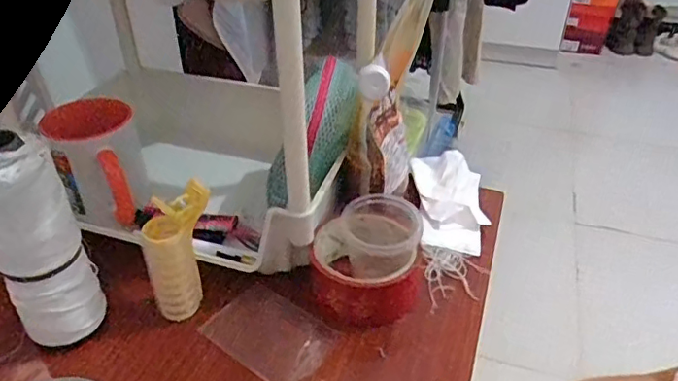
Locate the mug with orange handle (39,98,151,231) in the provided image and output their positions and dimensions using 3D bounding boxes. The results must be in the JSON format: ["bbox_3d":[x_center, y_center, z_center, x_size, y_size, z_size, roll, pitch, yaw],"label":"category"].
[{"bbox_3d":[-0.221,-0.025,0.514,0.078,0.088,0.113,-18,40,-23],"label":"mug with orange handle"}]

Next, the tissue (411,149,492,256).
[{"bbox_3d":[0.112,0.006,0.550,0.065,0.032,0.128,1,36,1],"label":"tissue"}]

